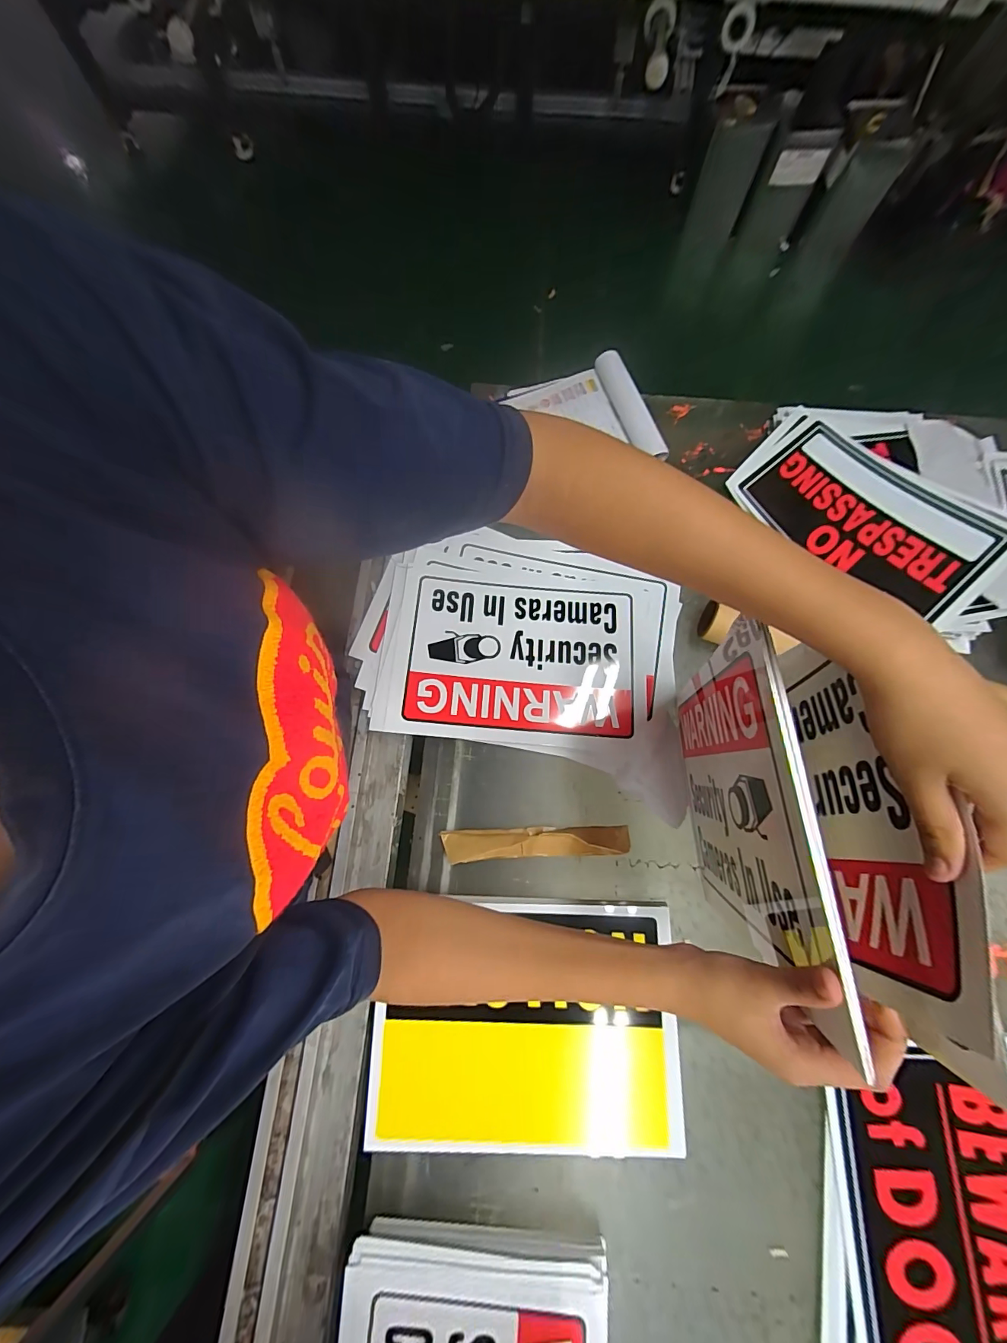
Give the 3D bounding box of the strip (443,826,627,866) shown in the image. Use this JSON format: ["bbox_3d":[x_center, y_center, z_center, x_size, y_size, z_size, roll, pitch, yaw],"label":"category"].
[{"bbox_3d":[0.042,0.224,0.562,0.241,0.027,0.037,-2,76,-1],"label":"strip"}]

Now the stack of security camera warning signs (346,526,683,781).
[{"bbox_3d":[0.020,-0.041,0.617,0.417,0.020,0.317,16,72,0],"label":"stack of security camera warning signs"}]

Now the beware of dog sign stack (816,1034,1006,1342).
[{"bbox_3d":[0.503,0.609,0.467,0.320,0.016,0.353,6,76,1],"label":"beware of dog sign stack"}]

